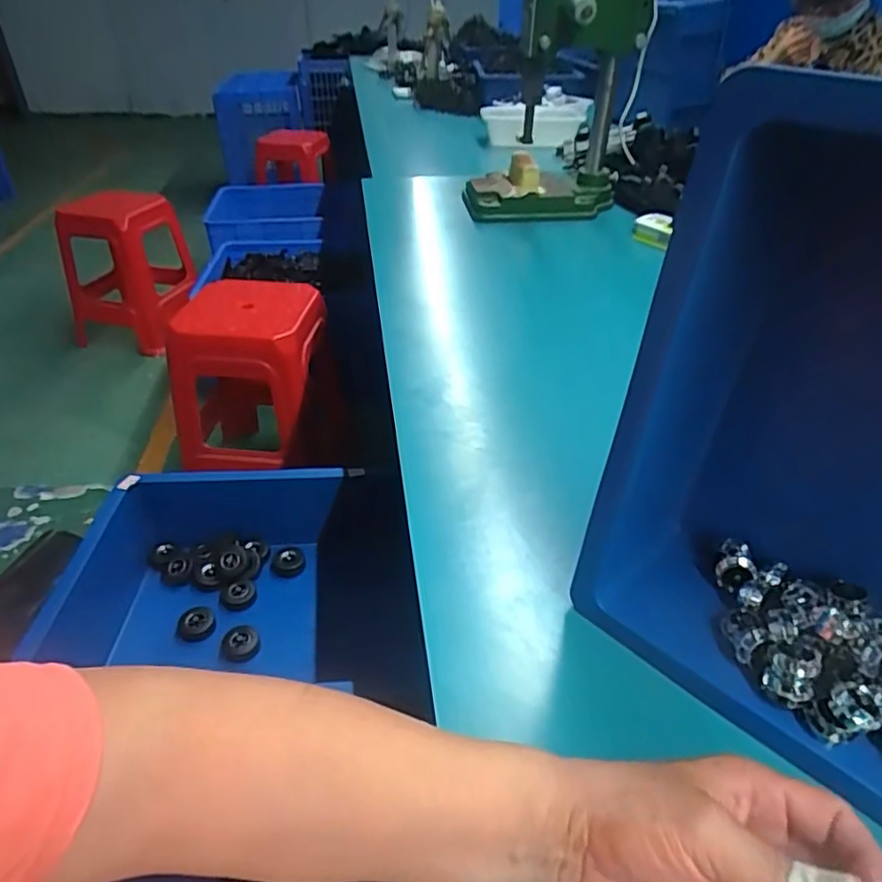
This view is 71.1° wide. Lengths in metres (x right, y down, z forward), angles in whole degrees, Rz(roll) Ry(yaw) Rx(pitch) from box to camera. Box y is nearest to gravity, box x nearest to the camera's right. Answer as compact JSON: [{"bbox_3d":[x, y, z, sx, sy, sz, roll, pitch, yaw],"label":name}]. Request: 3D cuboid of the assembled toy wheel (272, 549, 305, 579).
[{"bbox_3d":[-0.183,0.148,0.746,0.035,0.017,0.038,0,38,0],"label":"assembled toy wheel"}]

